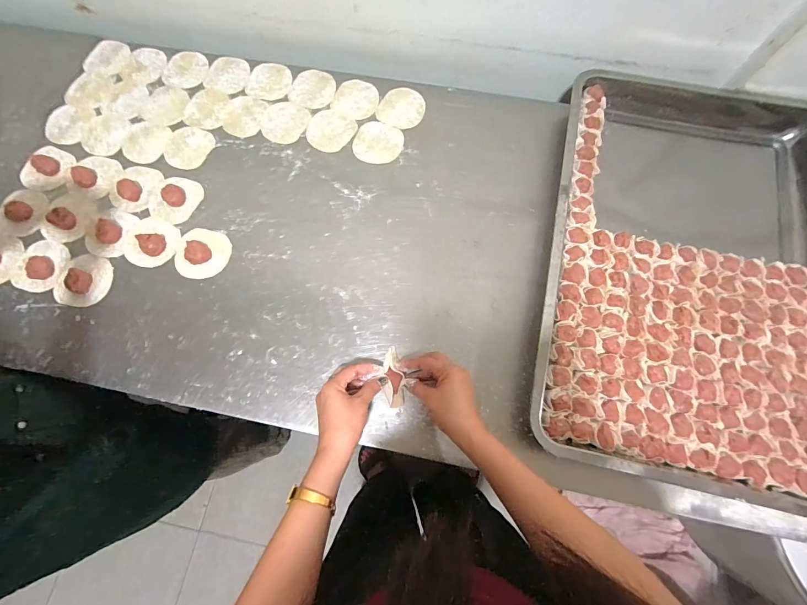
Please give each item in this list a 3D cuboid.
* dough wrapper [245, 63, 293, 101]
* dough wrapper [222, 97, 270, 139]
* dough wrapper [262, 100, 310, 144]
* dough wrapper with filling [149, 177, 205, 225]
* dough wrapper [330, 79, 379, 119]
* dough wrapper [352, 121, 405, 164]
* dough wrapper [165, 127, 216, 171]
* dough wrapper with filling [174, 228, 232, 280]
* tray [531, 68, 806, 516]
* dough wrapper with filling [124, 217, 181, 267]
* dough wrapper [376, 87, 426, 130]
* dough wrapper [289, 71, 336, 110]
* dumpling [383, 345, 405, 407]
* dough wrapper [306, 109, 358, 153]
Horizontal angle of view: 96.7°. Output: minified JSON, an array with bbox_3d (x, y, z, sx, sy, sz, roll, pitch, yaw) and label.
[{"bbox_3d":[-0.242,-0.400,0.647,0.080,0.004,0.076,0,74,0],"label":"dough wrapper"},{"bbox_3d":[-0.280,-0.327,0.630,0.068,0.004,0.082,8,74,2],"label":"dough wrapper"},{"bbox_3d":[-0.207,-0.315,0.623,0.082,0.006,0.079,0,74,0],"label":"dough wrapper"},{"bbox_3d":[-0.370,-0.169,0.579,0.075,0.013,0.081,0,74,0],"label":"dough wrapper with filling"},{"bbox_3d":[-0.084,-0.359,0.636,0.079,0.004,0.082,0,74,0],"label":"dough wrapper"},{"bbox_3d":[-0.042,-0.269,0.604,0.081,0.005,0.077,0,74,0],"label":"dough wrapper"},{"bbox_3d":[-0.369,-0.265,0.614,0.074,0.004,0.080,0,74,0],"label":"dough wrapper"},{"bbox_3d":[-0.308,-0.077,0.546,0.080,0.017,0.079,0,74,0],"label":"dough wrapper with filling"},{"bbox_3d":[0.410,-0.064,0.517,0.413,0.078,0.600,12,74,3],"label":"tray"},{"bbox_3d":[-0.396,-0.098,0.552,0.083,0.020,0.079,0,74,0],"label":"dough wrapper with filling"},{"bbox_3d":[-0.003,-0.341,0.628,0.080,0.004,0.083,0,74,0],"label":"dough wrapper"},{"bbox_3d":[-0.162,-0.383,0.643,0.078,0.004,0.084,0,74,0],"label":"dough wrapper"},{"bbox_3d":[-0.013,0.101,0.484,0.025,0.028,0.080,-5,79,-2],"label":"dumpling"},{"bbox_3d":[-0.128,-0.296,0.617,0.079,0.004,0.075,28,75,7],"label":"dough wrapper"}]

